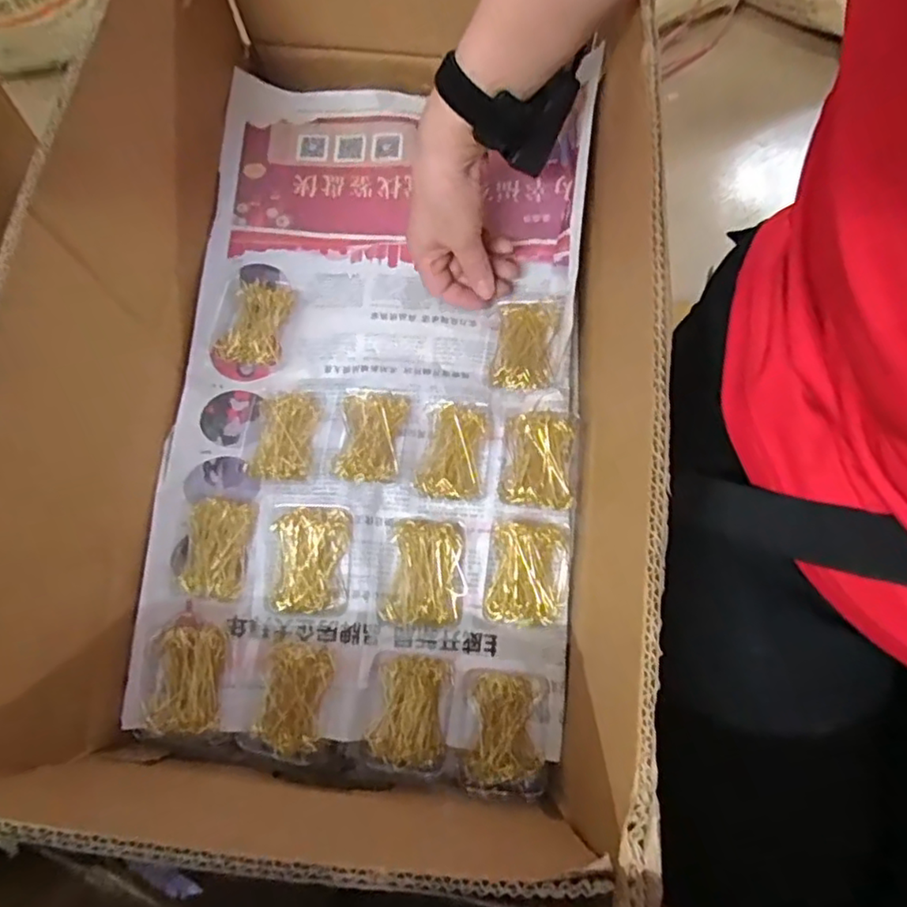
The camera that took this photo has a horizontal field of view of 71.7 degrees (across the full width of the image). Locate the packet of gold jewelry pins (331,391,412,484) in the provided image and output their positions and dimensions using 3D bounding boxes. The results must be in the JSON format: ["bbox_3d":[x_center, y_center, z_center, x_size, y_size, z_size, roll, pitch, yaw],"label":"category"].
[{"bbox_3d":[-0.062,-0.013,0.472,0.049,0.022,0.072,2,73,2],"label":"packet of gold jewelry pins"}]

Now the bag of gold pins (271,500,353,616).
[{"bbox_3d":[-0.102,0.074,0.447,0.056,0.021,0.078,-1,72,1],"label":"bag of gold pins"}]

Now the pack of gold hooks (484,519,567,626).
[{"bbox_3d":[0.052,0.086,0.446,0.053,0.019,0.070,6,73,3],"label":"pack of gold hooks"}]

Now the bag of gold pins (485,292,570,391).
[{"bbox_3d":[0.059,-0.089,0.495,0.060,0.022,0.086,7,73,4],"label":"bag of gold pins"}]

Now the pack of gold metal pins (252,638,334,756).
[{"bbox_3d":[-0.109,0.165,0.427,0.047,0.022,0.069,5,73,3],"label":"pack of gold metal pins"}]

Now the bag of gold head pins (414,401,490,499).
[{"bbox_3d":[0.000,-0.001,0.469,0.046,0.023,0.071,7,73,4],"label":"bag of gold head pins"}]

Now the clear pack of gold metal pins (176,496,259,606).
[{"bbox_3d":[-0.173,0.068,0.457,0.054,0.014,0.072,10,73,4],"label":"clear pack of gold metal pins"}]

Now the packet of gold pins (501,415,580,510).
[{"bbox_3d":[0.063,0.005,0.461,0.054,0.028,0.067,6,73,3],"label":"packet of gold pins"}]

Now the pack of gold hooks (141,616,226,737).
[{"bbox_3d":[-0.187,0.153,0.431,0.054,0.015,0.072,-4,72,0],"label":"pack of gold hooks"}]

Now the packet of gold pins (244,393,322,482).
[{"bbox_3d":[-0.132,-0.014,0.478,0.049,0.012,0.069,7,73,4],"label":"packet of gold pins"}]

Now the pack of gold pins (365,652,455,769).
[{"bbox_3d":[-0.030,0.176,0.430,0.052,0.010,0.071,7,73,4],"label":"pack of gold pins"}]

